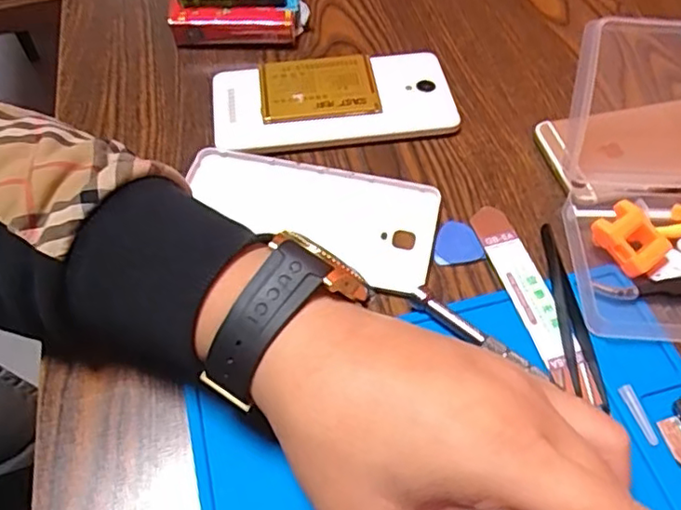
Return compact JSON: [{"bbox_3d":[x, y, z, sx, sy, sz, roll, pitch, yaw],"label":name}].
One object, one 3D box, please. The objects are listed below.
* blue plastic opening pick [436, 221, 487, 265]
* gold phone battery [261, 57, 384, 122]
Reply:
[{"bbox_3d":[0.062,-0.007,0.335,0.026,0.004,0.027,-7,55,-6],"label":"blue plastic opening pick"},{"bbox_3d":[-0.014,-0.105,0.392,0.072,0.009,0.053,-6,55,-5],"label":"gold phone battery"}]

